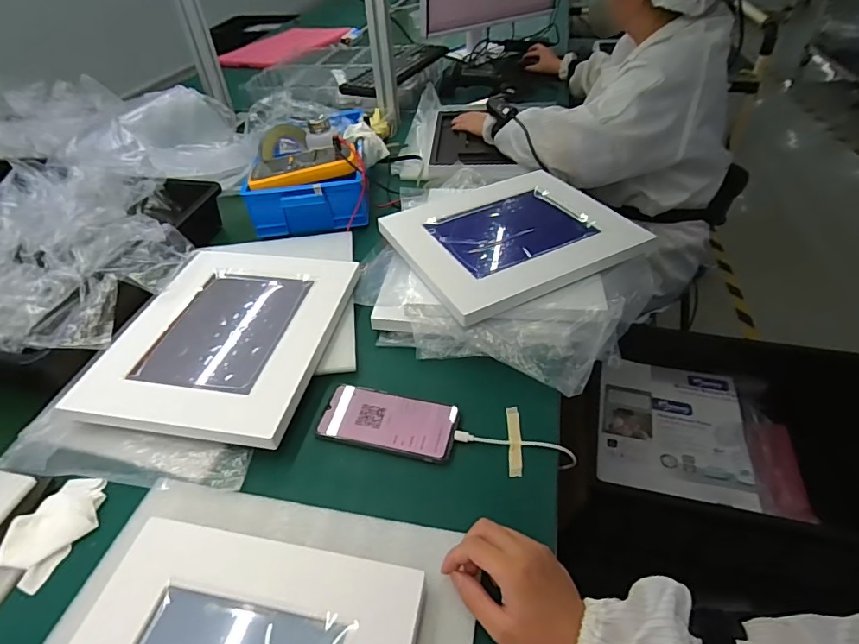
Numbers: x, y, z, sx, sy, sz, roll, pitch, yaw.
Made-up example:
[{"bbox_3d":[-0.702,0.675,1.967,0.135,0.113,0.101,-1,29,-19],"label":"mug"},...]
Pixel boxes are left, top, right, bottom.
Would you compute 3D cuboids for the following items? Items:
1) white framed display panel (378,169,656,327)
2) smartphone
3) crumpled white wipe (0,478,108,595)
[{"bbox_3d":[0.111,-0.123,0.690,0.290,0.022,0.244,-22,47,-15],"label":"white framed display panel"},{"bbox_3d":[-0.044,0.107,0.535,0.147,0.011,0.070,7,52,14],"label":"smartphone"},{"bbox_3d":[-0.352,0.190,0.459,0.068,0.016,0.096,15,45,20],"label":"crumpled white wipe"}]

